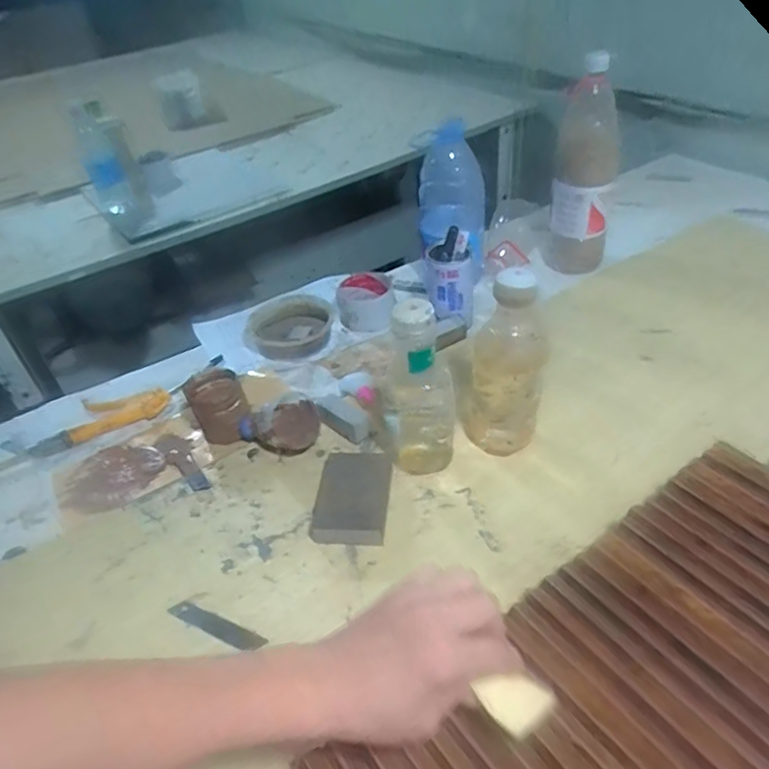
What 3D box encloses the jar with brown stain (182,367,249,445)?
[{"bbox_3d":[-0.198,0.024,0.710,0.061,0.057,0.062,-4,42,3],"label":"jar with brown stain"}]

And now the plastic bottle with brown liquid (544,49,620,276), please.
[{"bbox_3d":[0.290,-0.302,0.861,0.087,0.301,0.095,6,44,14],"label":"plastic bottle with brown liquid"}]

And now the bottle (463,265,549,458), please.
[{"bbox_3d":[0.121,-0.019,0.598,0.083,0.203,0.060,6,44,14],"label":"bottle"}]

